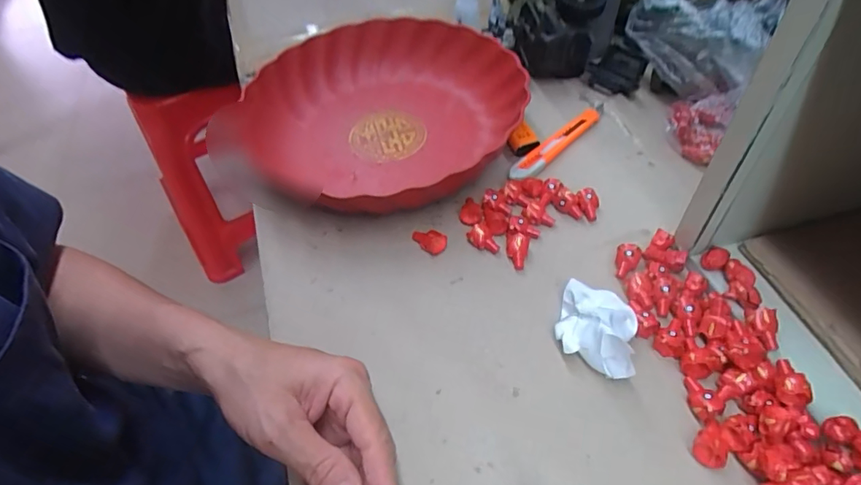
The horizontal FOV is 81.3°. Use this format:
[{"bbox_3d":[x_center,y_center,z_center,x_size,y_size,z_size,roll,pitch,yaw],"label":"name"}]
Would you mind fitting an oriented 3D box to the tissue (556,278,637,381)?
[{"bbox_3d":[0.105,0.052,0.315,0.054,0.036,0.048,20,55,20],"label":"tissue"}]

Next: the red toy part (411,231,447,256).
[{"bbox_3d":[-0.002,-0.001,0.383,0.028,0.014,0.015,26,57,24],"label":"red toy part"}]

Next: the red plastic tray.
[{"bbox_3d":[-0.040,-0.114,0.443,0.223,0.060,0.216,26,57,24],"label":"red plastic tray"}]

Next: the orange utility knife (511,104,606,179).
[{"bbox_3d":[0.119,-0.094,0.449,0.018,0.014,0.137,35,61,29],"label":"orange utility knife"}]

